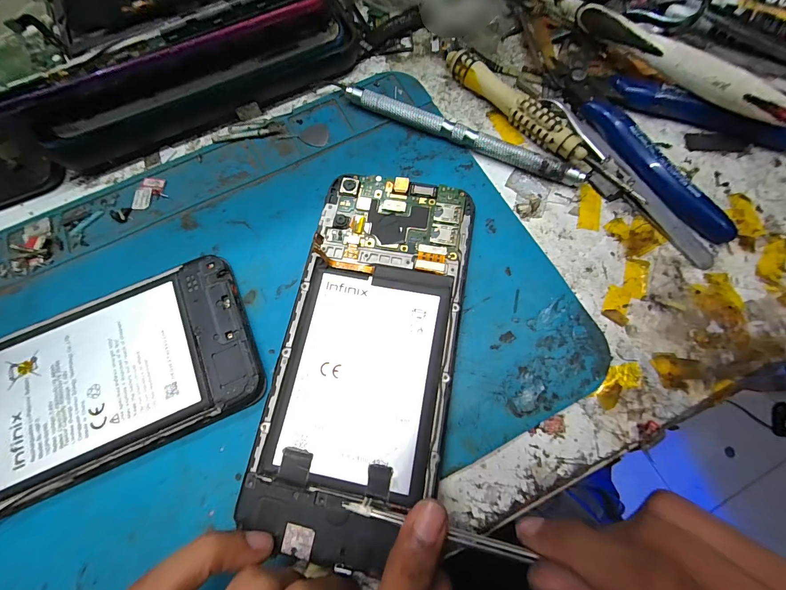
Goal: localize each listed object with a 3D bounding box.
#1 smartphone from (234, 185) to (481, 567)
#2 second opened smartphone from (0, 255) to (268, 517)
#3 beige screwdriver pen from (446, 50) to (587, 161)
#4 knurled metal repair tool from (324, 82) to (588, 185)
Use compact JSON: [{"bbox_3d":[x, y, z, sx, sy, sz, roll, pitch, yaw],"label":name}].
[{"bbox_3d":[-0.010,0.018,0.139,0.070,0.005,0.156,12,72,6],"label":"smartphone"},{"bbox_3d":[-0.138,0.043,0.140,0.160,0.010,0.070,-24,74,-5],"label":"second opened smartphone"},{"bbox_3d":[0.062,-0.102,0.178,0.013,0.014,0.094,-38,76,-9],"label":"beige screwdriver pen"},{"bbox_3d":[0.032,-0.083,0.173,0.133,0.011,0.007,25,76,9],"label":"knurled metal repair tool"}]

